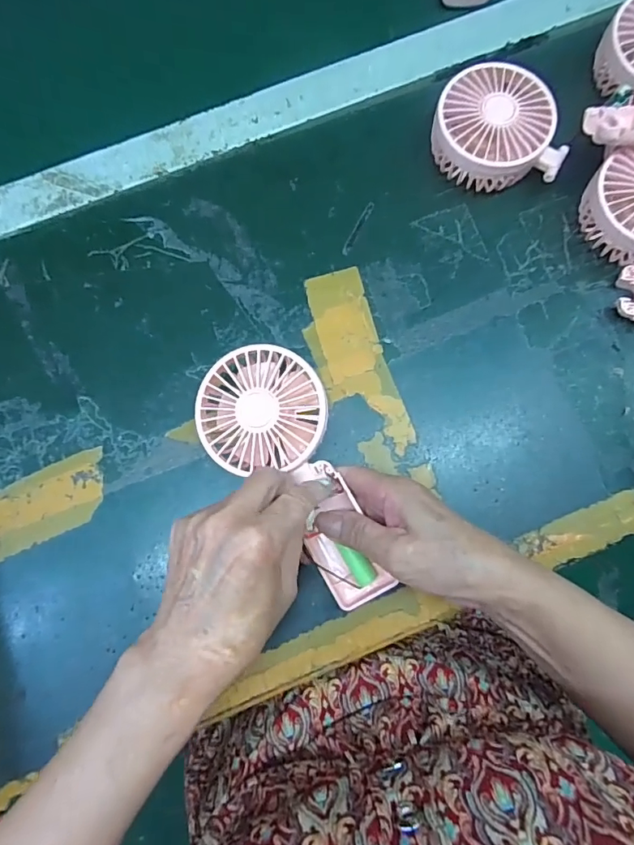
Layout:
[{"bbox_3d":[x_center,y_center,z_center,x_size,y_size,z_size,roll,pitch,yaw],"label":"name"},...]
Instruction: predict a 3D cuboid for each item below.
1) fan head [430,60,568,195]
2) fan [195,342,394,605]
[{"bbox_3d":[0.138,-0.224,0.368,0.100,0.043,0.084,-1,80,0],"label":"fan head"},{"bbox_3d":[-0.014,0.037,0.318,0.080,0.031,0.181,-28,90,-4],"label":"fan"}]

